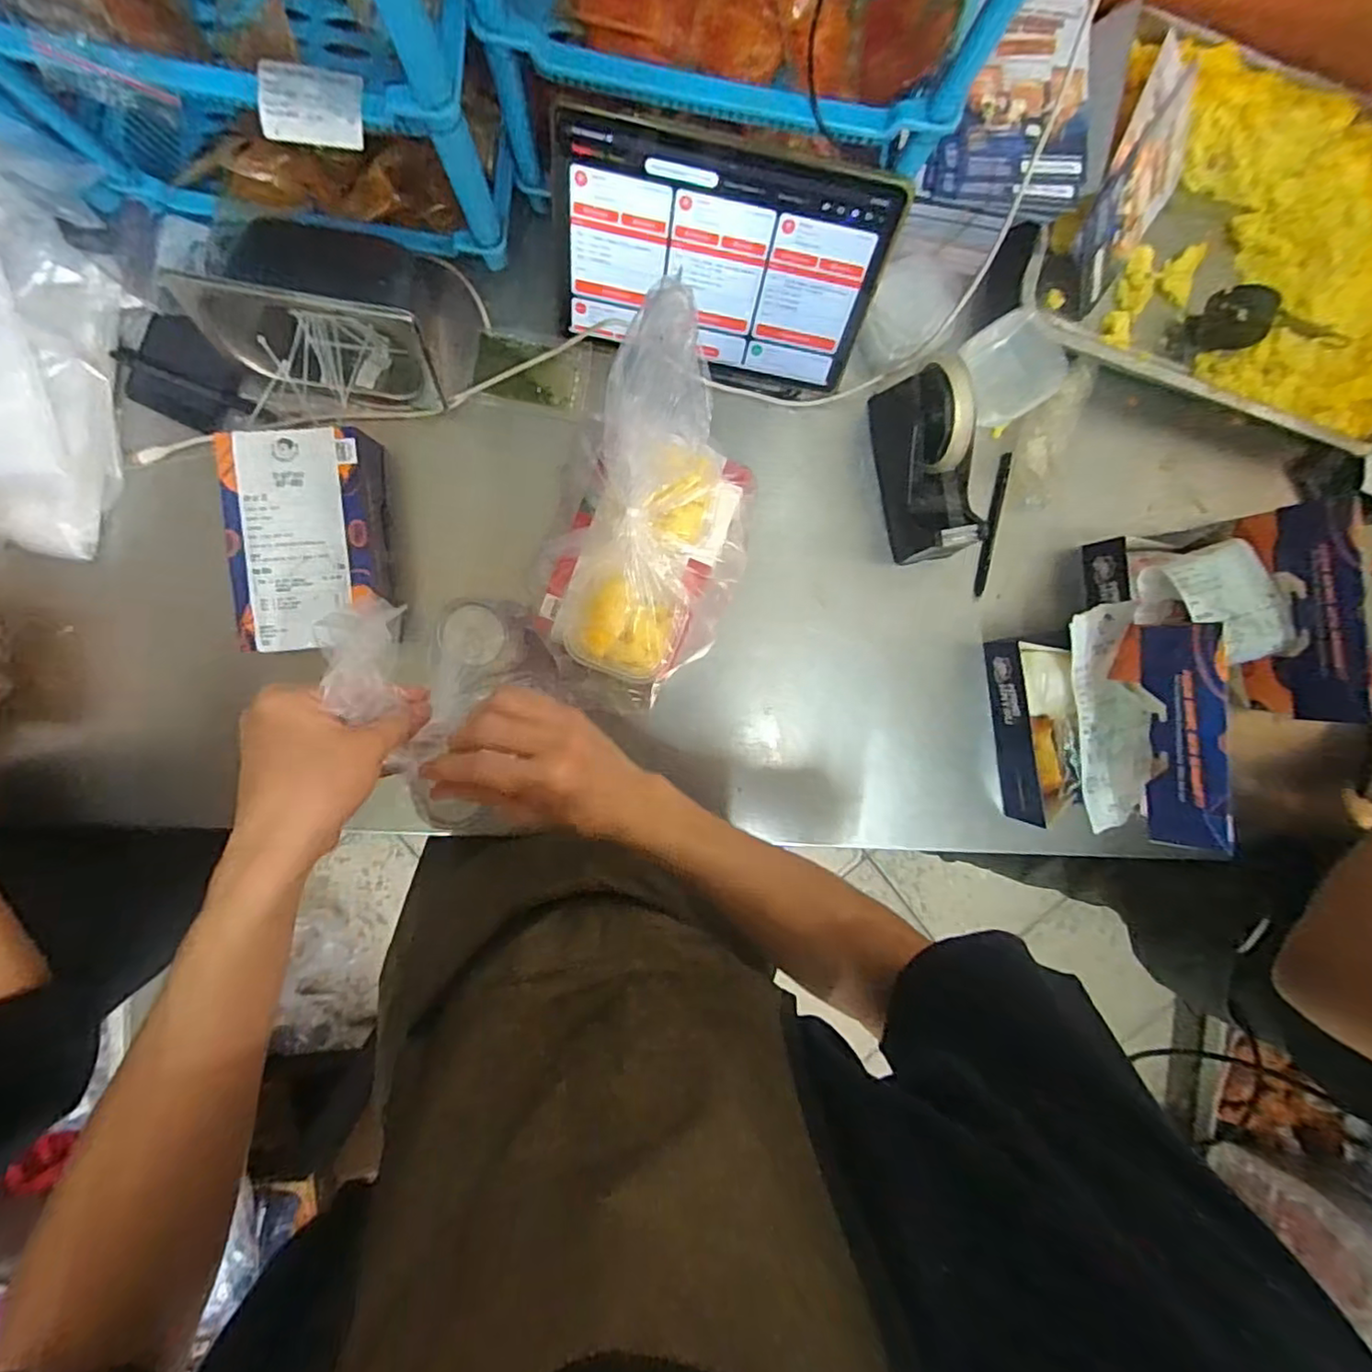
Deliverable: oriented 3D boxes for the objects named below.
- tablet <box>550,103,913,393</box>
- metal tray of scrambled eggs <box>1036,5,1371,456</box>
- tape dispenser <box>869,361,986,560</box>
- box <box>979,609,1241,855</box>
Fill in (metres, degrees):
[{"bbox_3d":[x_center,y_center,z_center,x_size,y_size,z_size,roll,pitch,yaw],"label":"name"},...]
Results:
[{"bbox_3d":[0.024,-0.329,0.496,0.250,0.165,0.009,11,60,-6],"label":"tablet"},{"bbox_3d":[0.508,-0.396,0.558,0.370,0.067,0.276,18,93,-5],"label":"metal tray of scrambled eggs"},{"bbox_3d":[0.210,-0.190,0.550,0.059,0.093,0.152,-13,95,-3],"label":"tape dispenser"},{"bbox_3d":[0.353,0.032,0.551,0.105,0.159,0.196,-3,95,-3],"label":"box"}]

